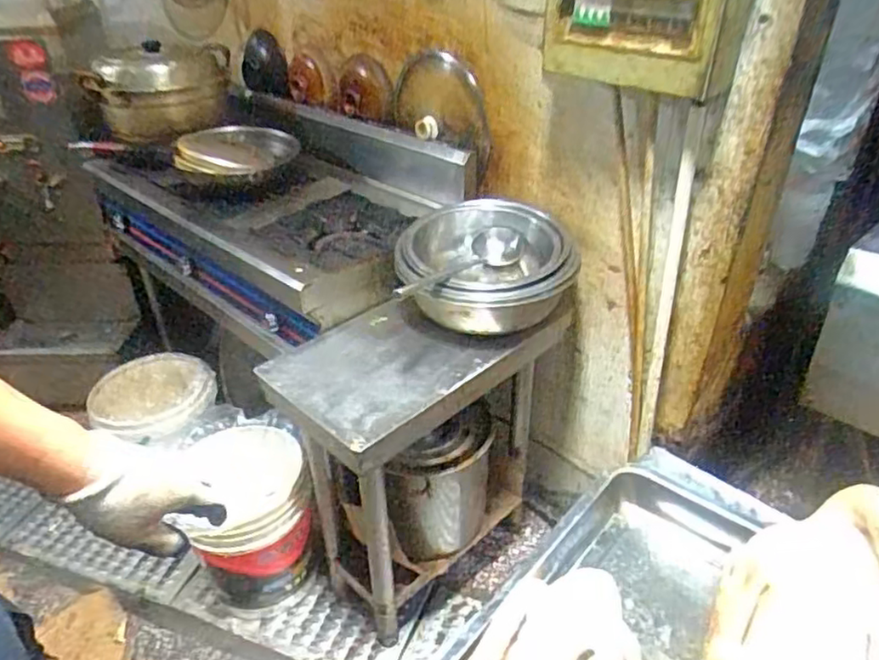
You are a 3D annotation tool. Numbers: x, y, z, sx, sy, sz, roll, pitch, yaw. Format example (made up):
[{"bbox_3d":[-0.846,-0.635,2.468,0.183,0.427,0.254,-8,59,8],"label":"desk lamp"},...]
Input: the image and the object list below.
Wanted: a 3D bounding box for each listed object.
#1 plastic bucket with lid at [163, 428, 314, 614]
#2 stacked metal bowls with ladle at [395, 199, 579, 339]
[{"bbox_3d":[-0.423,0.445,1.502,0.247,0.359,0.289,-12,34,-17],"label":"plastic bucket with lid"},{"bbox_3d":[0.086,-0.127,1.309,0.341,0.139,0.353,-1,32,0],"label":"stacked metal bowls with ladle"}]

